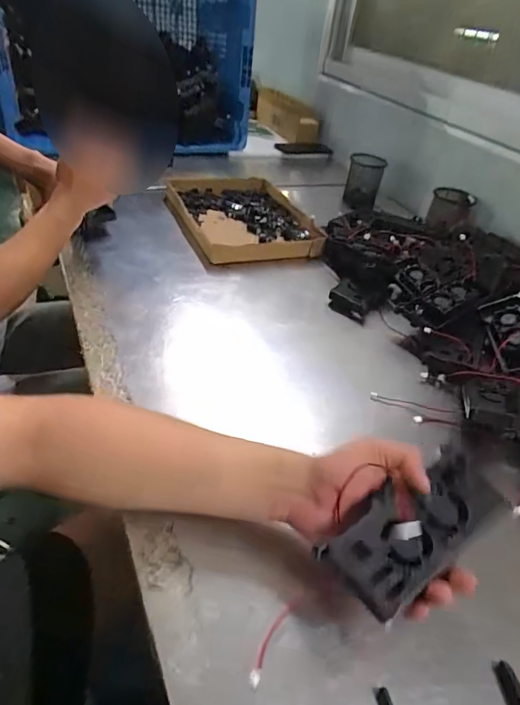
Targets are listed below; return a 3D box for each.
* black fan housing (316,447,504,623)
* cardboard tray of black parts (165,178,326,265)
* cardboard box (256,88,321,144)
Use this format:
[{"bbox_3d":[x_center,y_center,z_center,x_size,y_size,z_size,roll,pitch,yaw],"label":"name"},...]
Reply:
[{"bbox_3d":[0.116,0.130,0.335,0.141,0.019,0.069,-27,49,-17],"label":"black fan housing"},{"bbox_3d":[-0.043,-0.286,0.915,0.248,0.035,0.356,-9,43,-21],"label":"cardboard tray of black parts"},{"bbox_3d":[0.086,-0.780,1.471,0.094,0.107,0.282,-16,46,-28],"label":"cardboard box"}]

